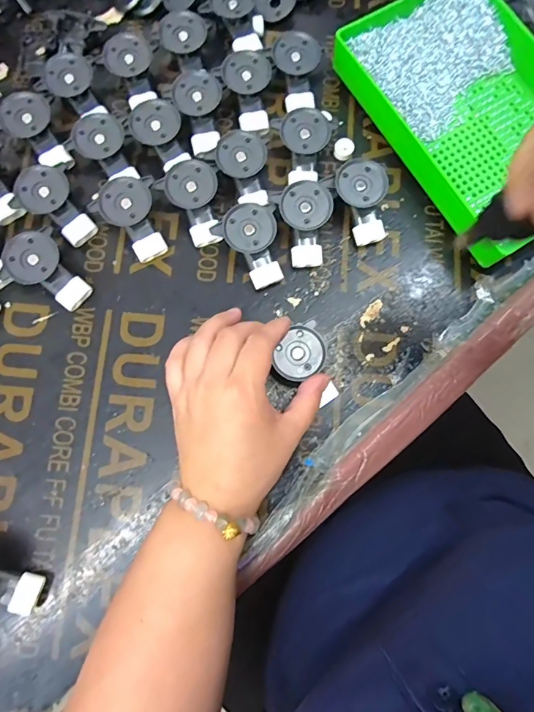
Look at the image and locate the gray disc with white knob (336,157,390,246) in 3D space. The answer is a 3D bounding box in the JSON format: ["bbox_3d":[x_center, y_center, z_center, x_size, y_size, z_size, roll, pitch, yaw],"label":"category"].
[{"bbox_3d":[0.083,-0.133,0.356,0.042,0.030,0.066,-8,79,-2],"label":"gray disc with white knob"}]

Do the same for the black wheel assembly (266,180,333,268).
[{"bbox_3d":[0.037,-0.117,0.353,0.049,0.030,0.071,-20,80,-4],"label":"black wheel assembly"}]

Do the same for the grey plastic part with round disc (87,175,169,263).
[{"bbox_3d":[-0.115,-0.115,0.350,0.050,0.031,0.064,-19,80,-4],"label":"grey plastic part with round disc"}]

